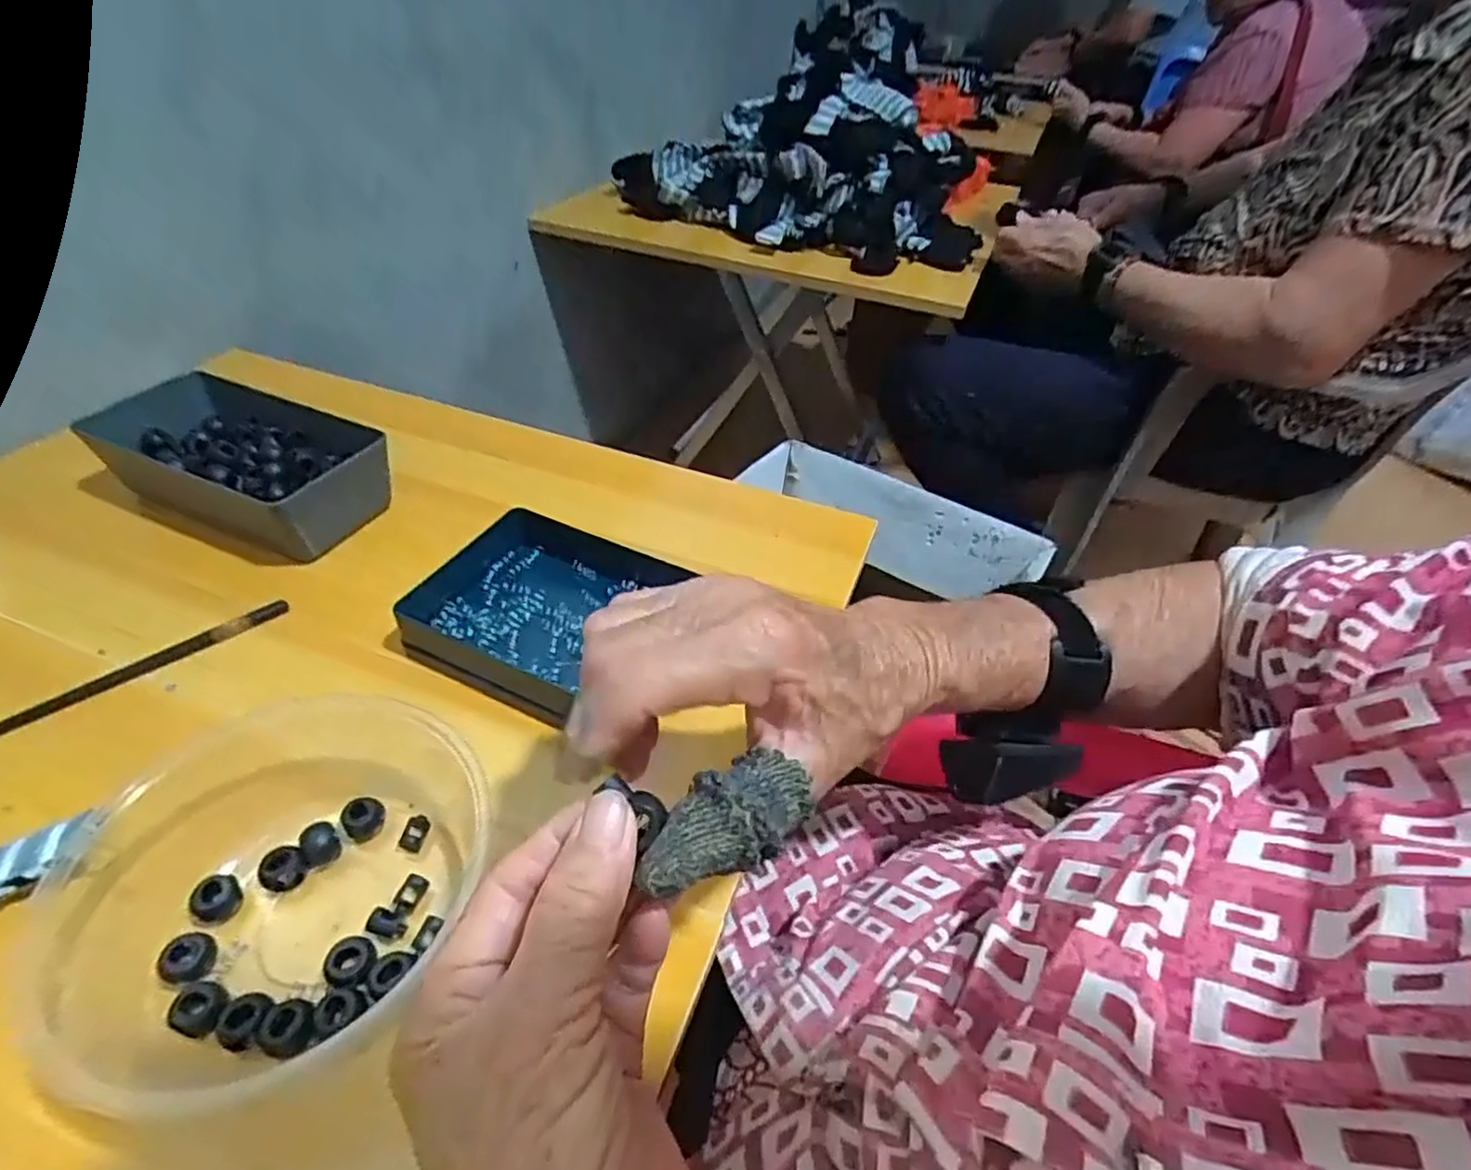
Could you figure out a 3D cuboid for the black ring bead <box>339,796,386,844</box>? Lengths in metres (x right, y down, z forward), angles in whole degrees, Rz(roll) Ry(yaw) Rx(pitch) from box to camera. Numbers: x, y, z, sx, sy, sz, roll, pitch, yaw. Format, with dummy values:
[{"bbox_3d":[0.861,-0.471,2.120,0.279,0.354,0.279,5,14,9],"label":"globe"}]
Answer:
[{"bbox_3d":[-0.165,0.103,0.312,0.017,0.015,0.013,-32,54,-32],"label":"black ring bead"}]

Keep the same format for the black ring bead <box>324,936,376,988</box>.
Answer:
[{"bbox_3d":[-0.146,0.144,0.267,0.018,0.009,0.017,2,43,-2],"label":"black ring bead"}]

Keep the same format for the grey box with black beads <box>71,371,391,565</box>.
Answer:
[{"bbox_3d":[-0.323,-0.078,0.463,0.187,0.051,0.099,19,45,15],"label":"grey box with black beads"}]

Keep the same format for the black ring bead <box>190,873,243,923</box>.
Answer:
[{"bbox_3d":[-0.209,0.126,0.283,0.015,0.009,0.016,2,43,-2],"label":"black ring bead"}]

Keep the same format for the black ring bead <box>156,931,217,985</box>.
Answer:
[{"bbox_3d":[-0.206,0.141,0.265,0.016,0.011,0.017,2,43,-2],"label":"black ring bead"}]

